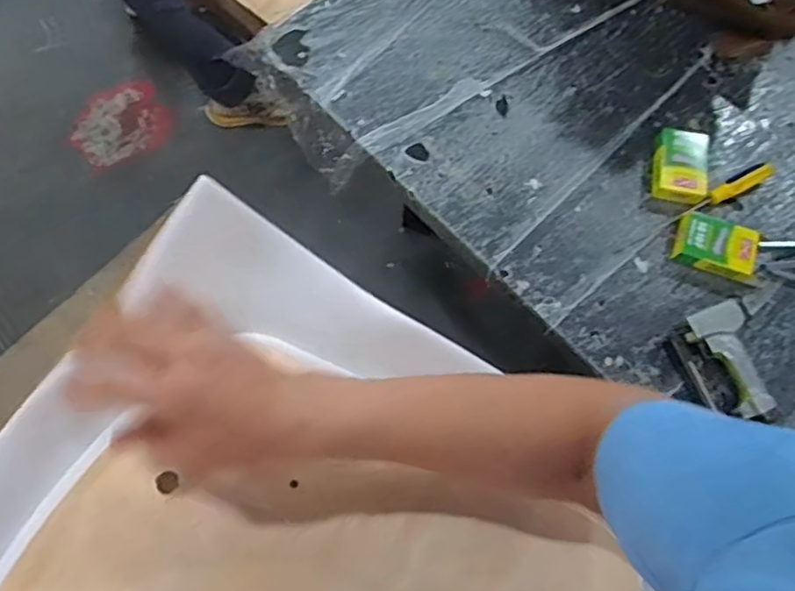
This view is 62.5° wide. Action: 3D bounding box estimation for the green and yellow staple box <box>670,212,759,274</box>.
[{"bbox_3d":[0.490,-0.079,1.003,0.116,0.034,0.080,21,74,2],"label":"green and yellow staple box"}]

